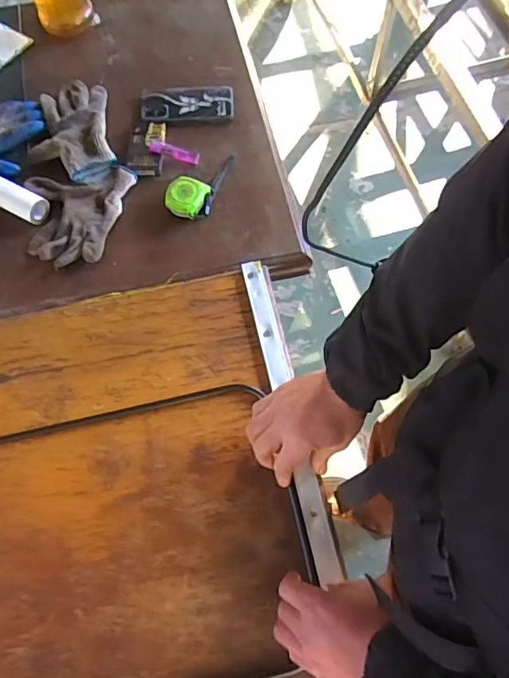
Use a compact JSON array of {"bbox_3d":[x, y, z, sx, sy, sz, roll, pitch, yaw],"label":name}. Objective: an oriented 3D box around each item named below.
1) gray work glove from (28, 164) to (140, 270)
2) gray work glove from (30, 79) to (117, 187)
[{"bbox_3d":[-0.261,-0.187,0.776,0.155,0.027,0.156,-9,66,-1],"label":"gray work glove"},{"bbox_3d":[-0.303,-0.338,0.845,0.133,0.026,0.214,-13,66,-3],"label":"gray work glove"}]

